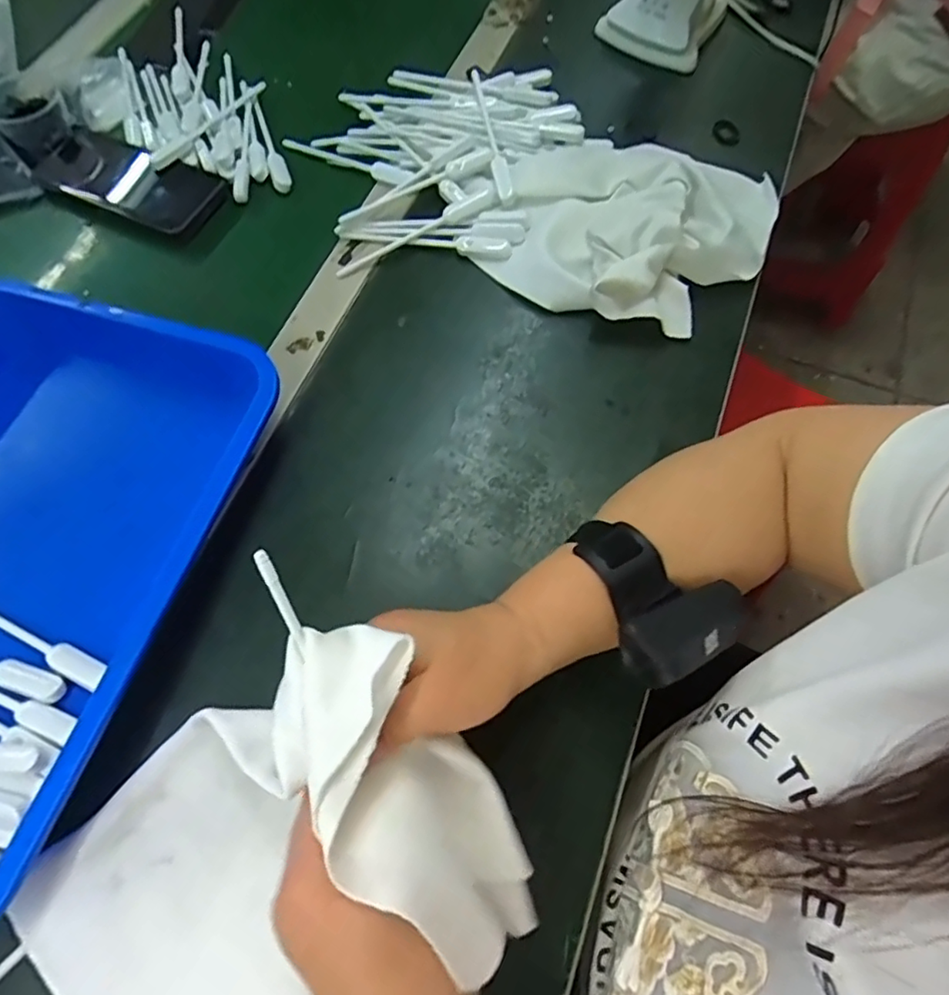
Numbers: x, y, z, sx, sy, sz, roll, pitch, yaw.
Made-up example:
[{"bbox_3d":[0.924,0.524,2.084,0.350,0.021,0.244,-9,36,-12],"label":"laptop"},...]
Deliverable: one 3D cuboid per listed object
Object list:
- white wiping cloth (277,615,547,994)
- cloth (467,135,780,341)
[{"bbox_3d":[-0.028,0.131,0.256,0.082,0.059,0.173,-42,97,-32],"label":"white wiping cloth"},{"bbox_3d":[0.127,-0.225,0.484,0.213,0.047,0.203,25,69,10],"label":"cloth"}]

